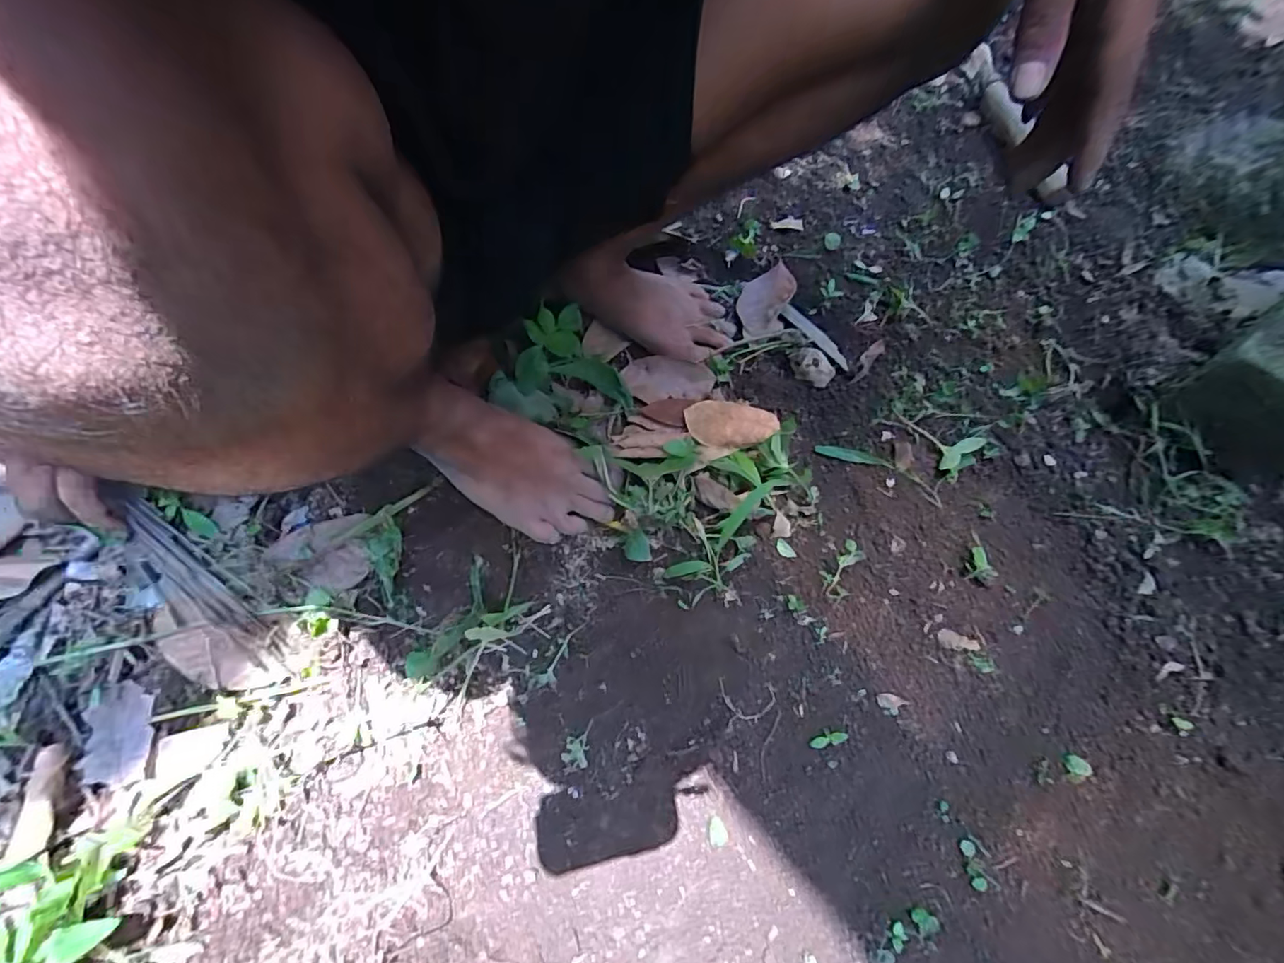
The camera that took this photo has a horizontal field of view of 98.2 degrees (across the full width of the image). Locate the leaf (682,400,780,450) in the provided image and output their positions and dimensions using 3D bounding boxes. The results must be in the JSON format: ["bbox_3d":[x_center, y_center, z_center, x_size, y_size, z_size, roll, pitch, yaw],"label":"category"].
[{"bbox_3d":[0.087,-0.057,0.541,0.092,0.020,0.054,18,54,32],"label":"leaf"}]

